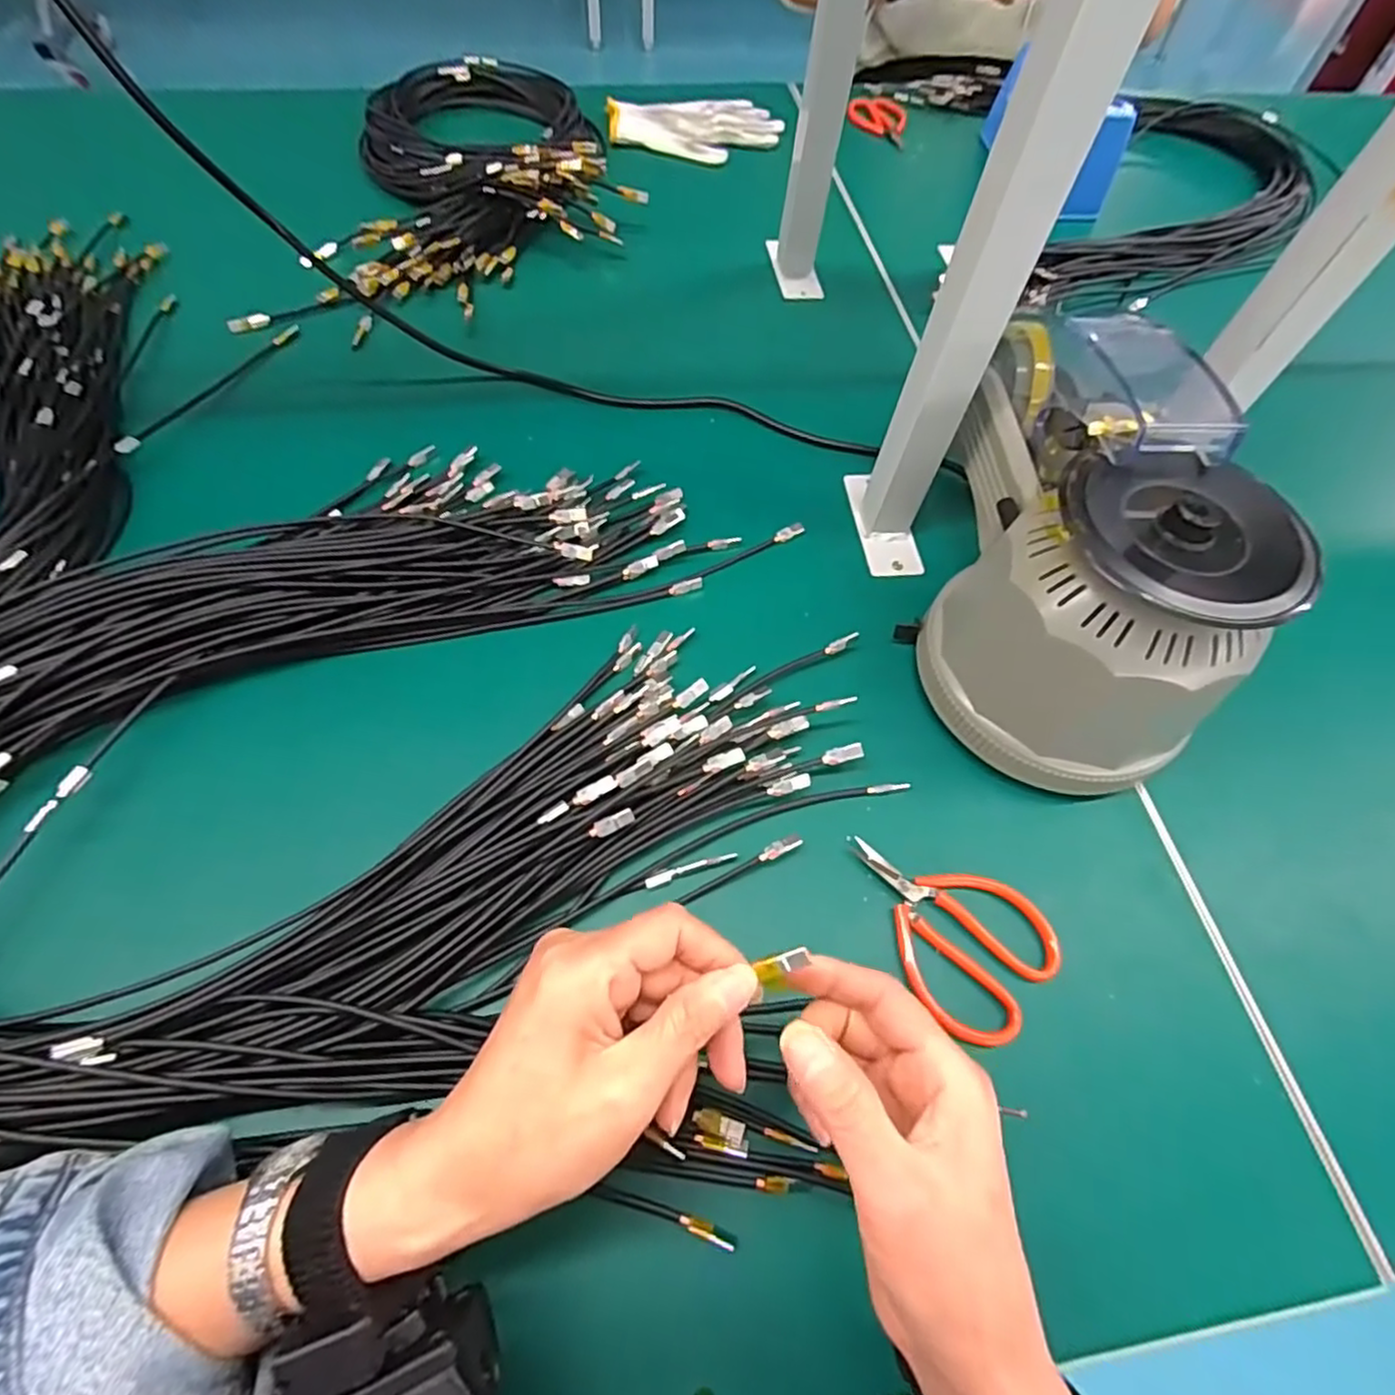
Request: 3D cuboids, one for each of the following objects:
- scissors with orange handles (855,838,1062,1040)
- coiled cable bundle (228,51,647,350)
[{"bbox_3d":[0.130,0.117,0.356,0.075,0.010,0.111,-38,70,-22],"label":"scissors with orange handles"},{"bbox_3d":[-0.215,-0.529,0.674,0.294,0.067,0.495,7,61,-1],"label":"coiled cable bundle"}]

